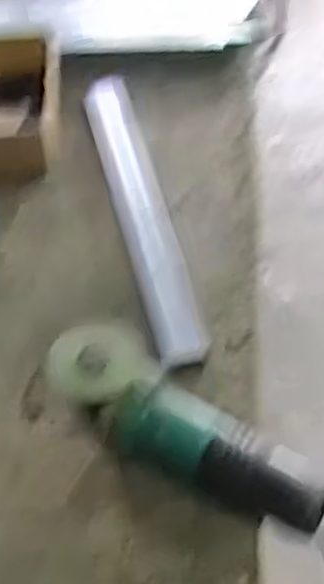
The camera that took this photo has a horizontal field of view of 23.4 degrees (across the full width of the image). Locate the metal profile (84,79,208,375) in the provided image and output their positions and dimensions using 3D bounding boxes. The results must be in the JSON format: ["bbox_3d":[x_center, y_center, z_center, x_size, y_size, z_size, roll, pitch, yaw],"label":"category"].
[{"bbox_3d":[-0.029,-0.115,0.976,0.060,0.025,0.532,-10,46,-7],"label":"metal profile"}]

